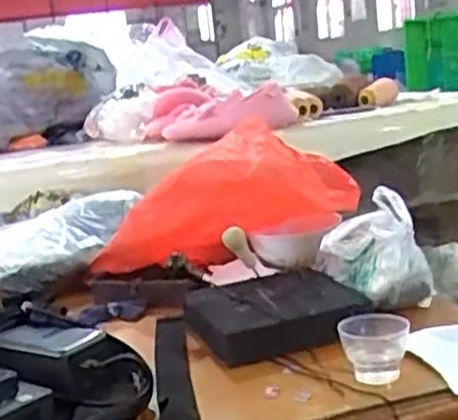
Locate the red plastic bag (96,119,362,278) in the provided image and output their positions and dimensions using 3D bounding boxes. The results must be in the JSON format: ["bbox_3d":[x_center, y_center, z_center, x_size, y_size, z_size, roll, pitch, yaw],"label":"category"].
[{"bbox_3d":[-0.017,-0.013,0.910,0.328,0.133,0.134,-17,8,17],"label":"red plastic bag"}]

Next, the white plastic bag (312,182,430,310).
[{"bbox_3d":[0.141,0.036,0.764,0.112,0.097,0.113,-4,11,9],"label":"white plastic bag"}]

